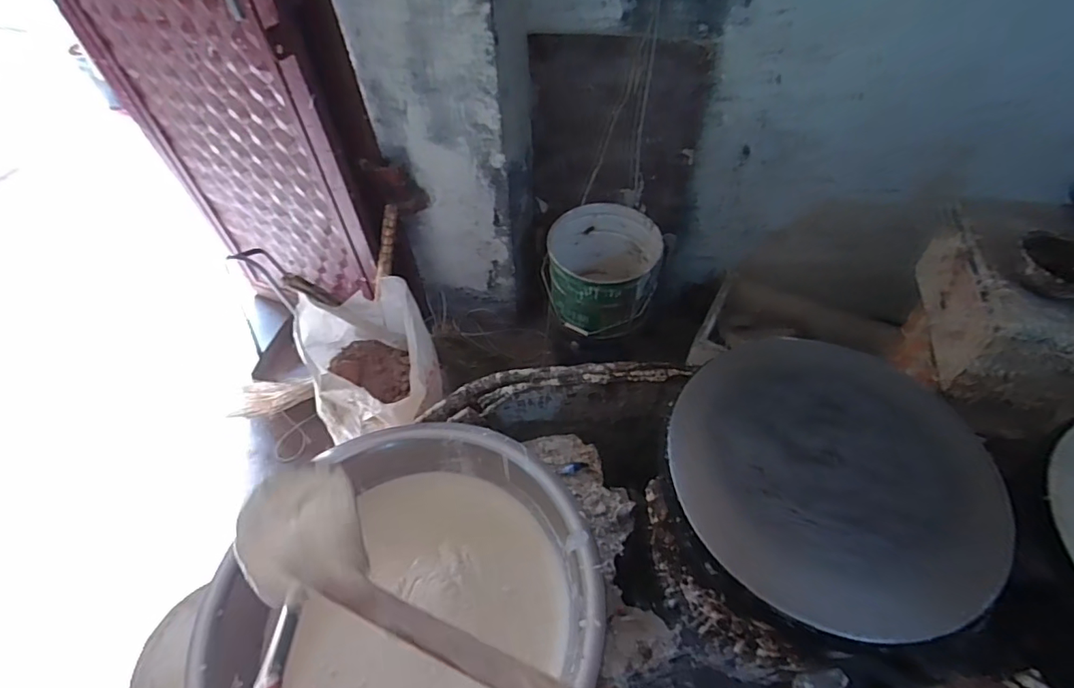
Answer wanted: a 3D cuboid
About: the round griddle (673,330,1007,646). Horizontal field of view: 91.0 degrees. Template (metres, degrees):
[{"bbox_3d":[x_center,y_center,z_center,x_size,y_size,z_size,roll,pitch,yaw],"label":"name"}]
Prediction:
[{"bbox_3d":[0.358,0.141,0.651,0.365,0.036,0.373,-1,52,2],"label":"round griddle"}]

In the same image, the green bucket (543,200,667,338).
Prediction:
[{"bbox_3d":[0.181,-0.207,1.518,0.304,0.279,0.325,-1,52,2],"label":"green bucket"}]

